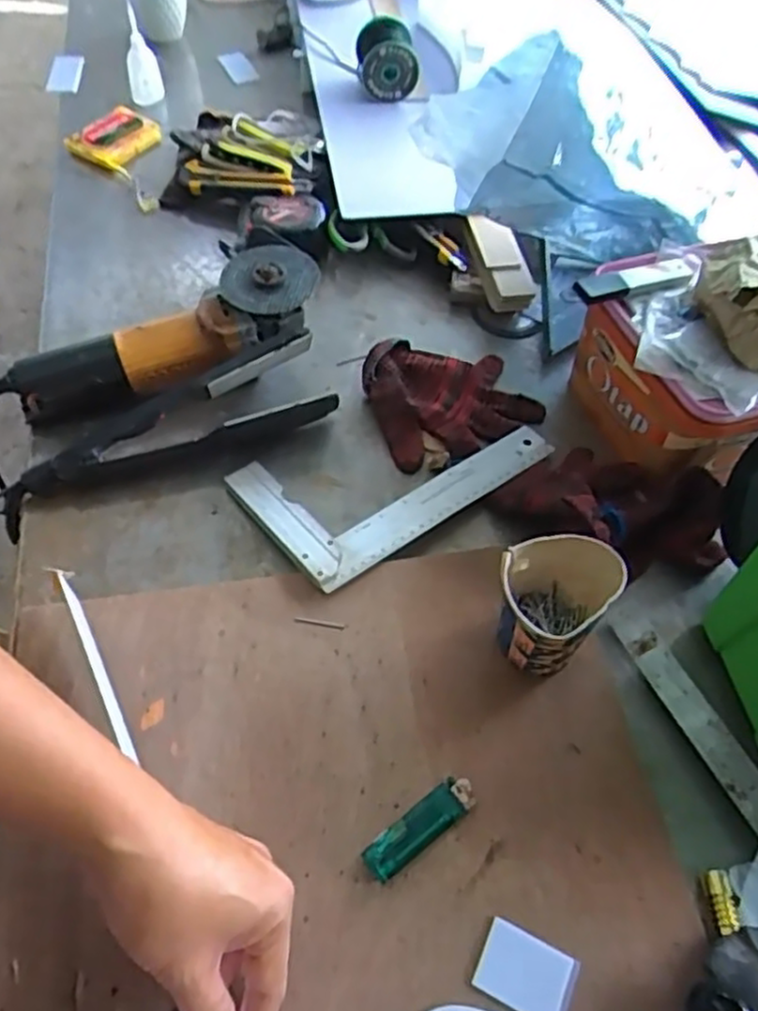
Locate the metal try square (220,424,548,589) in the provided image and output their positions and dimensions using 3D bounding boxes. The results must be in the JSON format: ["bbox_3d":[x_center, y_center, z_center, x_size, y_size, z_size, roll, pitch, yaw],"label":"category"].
[{"bbox_3d":[0.016,-0.038,0.624,0.255,0.013,0.140,-31,62,-22],"label":"metal try square"}]

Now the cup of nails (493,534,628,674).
[{"bbox_3d":[0.116,0.070,0.505,0.066,0.091,0.083,39,62,22],"label":"cup of nails"}]

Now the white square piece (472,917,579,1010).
[{"bbox_3d":[0.086,0.274,0.422,0.053,0.004,0.039,24,58,13],"label":"white square piece"}]

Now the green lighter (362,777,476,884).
[{"bbox_3d":[0.026,0.205,0.460,0.079,0.013,0.023,-31,62,-22],"label":"green lighter"}]

